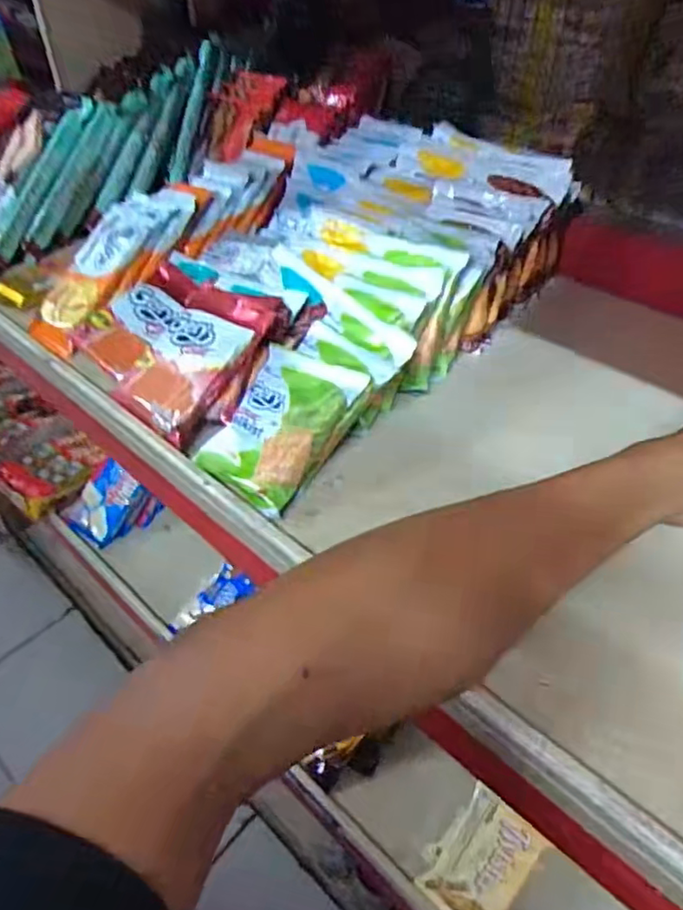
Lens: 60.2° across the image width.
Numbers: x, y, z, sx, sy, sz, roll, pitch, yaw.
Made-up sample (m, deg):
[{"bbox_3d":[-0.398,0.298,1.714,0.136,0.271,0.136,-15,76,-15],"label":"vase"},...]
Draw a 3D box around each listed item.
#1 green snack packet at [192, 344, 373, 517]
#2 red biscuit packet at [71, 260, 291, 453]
[{"bbox_3d":[-0.037,-0.018,0.363,0.072,0.025,0.100,24,67,32],"label":"green snack packet"},{"bbox_3d":[-0.116,-0.078,0.404,0.130,0.022,0.115,25,72,29],"label":"red biscuit packet"}]

